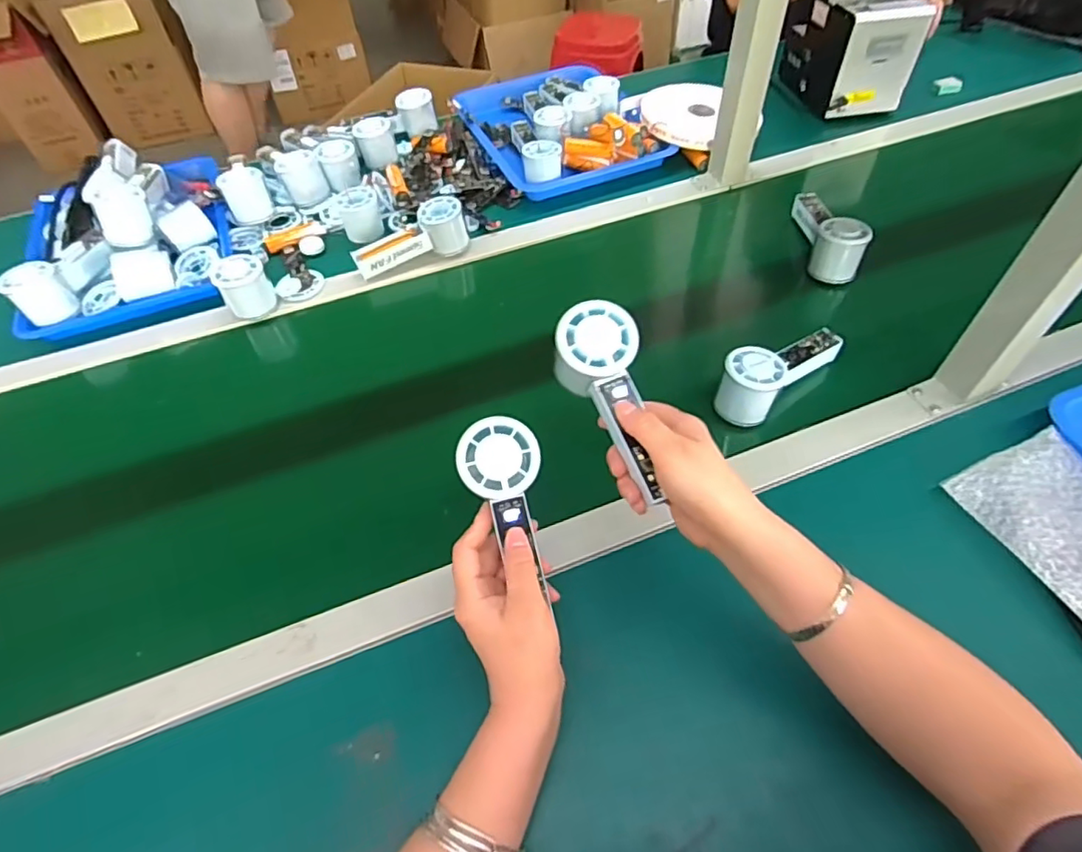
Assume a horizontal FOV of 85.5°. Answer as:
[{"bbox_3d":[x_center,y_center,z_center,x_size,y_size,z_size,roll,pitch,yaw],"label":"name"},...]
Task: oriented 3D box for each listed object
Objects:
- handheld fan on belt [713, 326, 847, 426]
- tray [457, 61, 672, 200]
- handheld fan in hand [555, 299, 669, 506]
[{"bbox_3d":[0.241,-0.060,0.588,0.147,0.060,0.052,-31,57,-20],"label":"handheld fan on belt"},{"bbox_3d":[0.020,-0.480,0.916,0.249,0.062,0.318,-21,54,-13],"label":"tray"},{"bbox_3d":[0.049,-0.017,0.436,0.061,0.053,0.144,-17,87,-10],"label":"handheld fan in hand"}]

